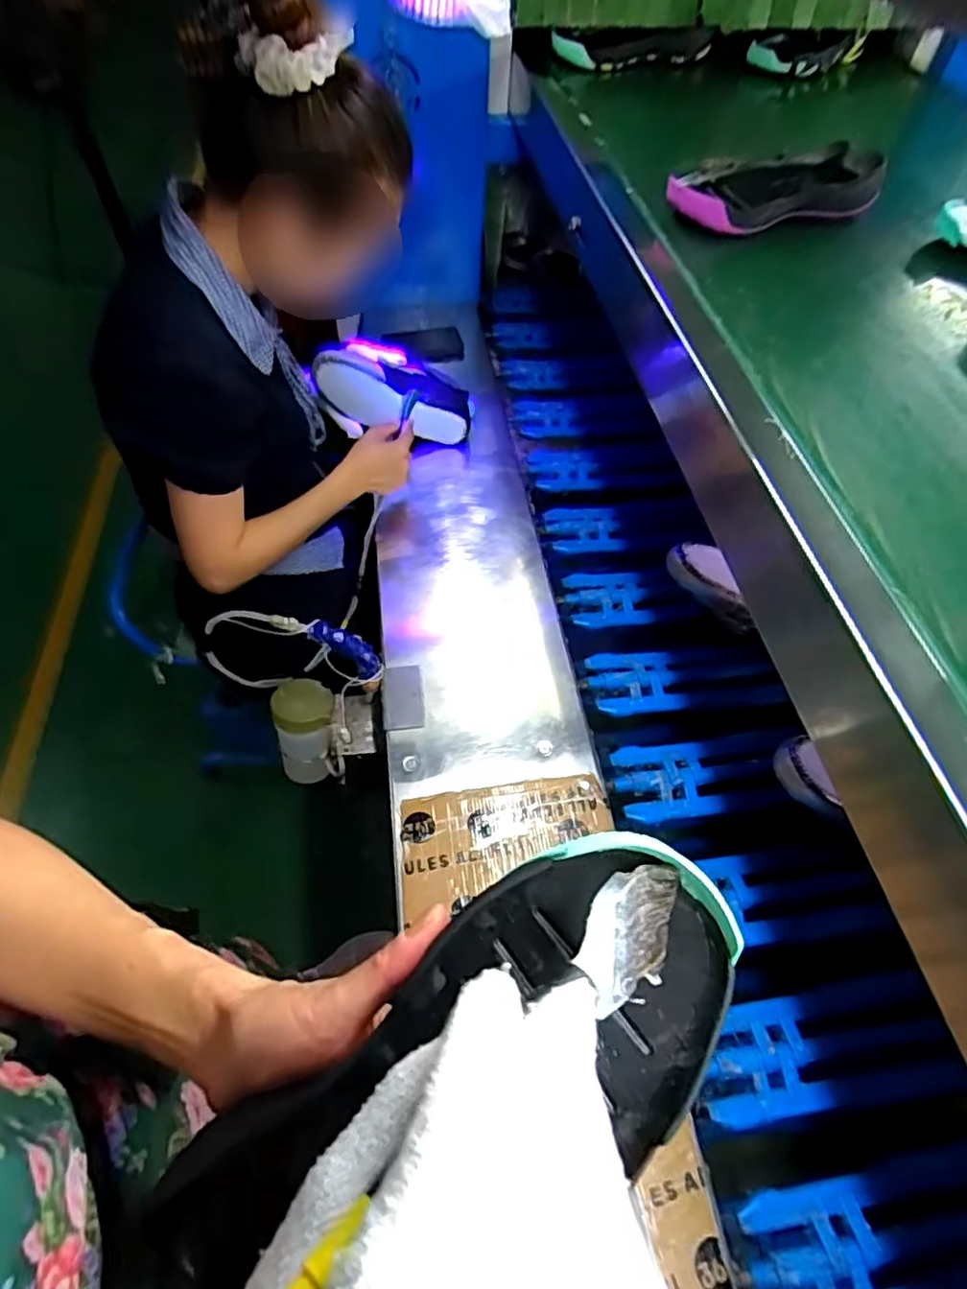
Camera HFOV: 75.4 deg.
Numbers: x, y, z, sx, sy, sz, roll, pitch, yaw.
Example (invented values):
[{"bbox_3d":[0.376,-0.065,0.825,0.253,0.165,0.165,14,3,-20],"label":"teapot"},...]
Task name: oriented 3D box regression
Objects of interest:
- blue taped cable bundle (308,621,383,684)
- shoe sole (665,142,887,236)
[{"bbox_3d":[-0.153,0.009,0.721,0.032,0.123,0.026,-19,53,21],"label":"blue taped cable bundle"},{"bbox_3d":[0.293,-0.484,0.663,0.235,0.046,0.106,-16,58,-14],"label":"shoe sole"}]

